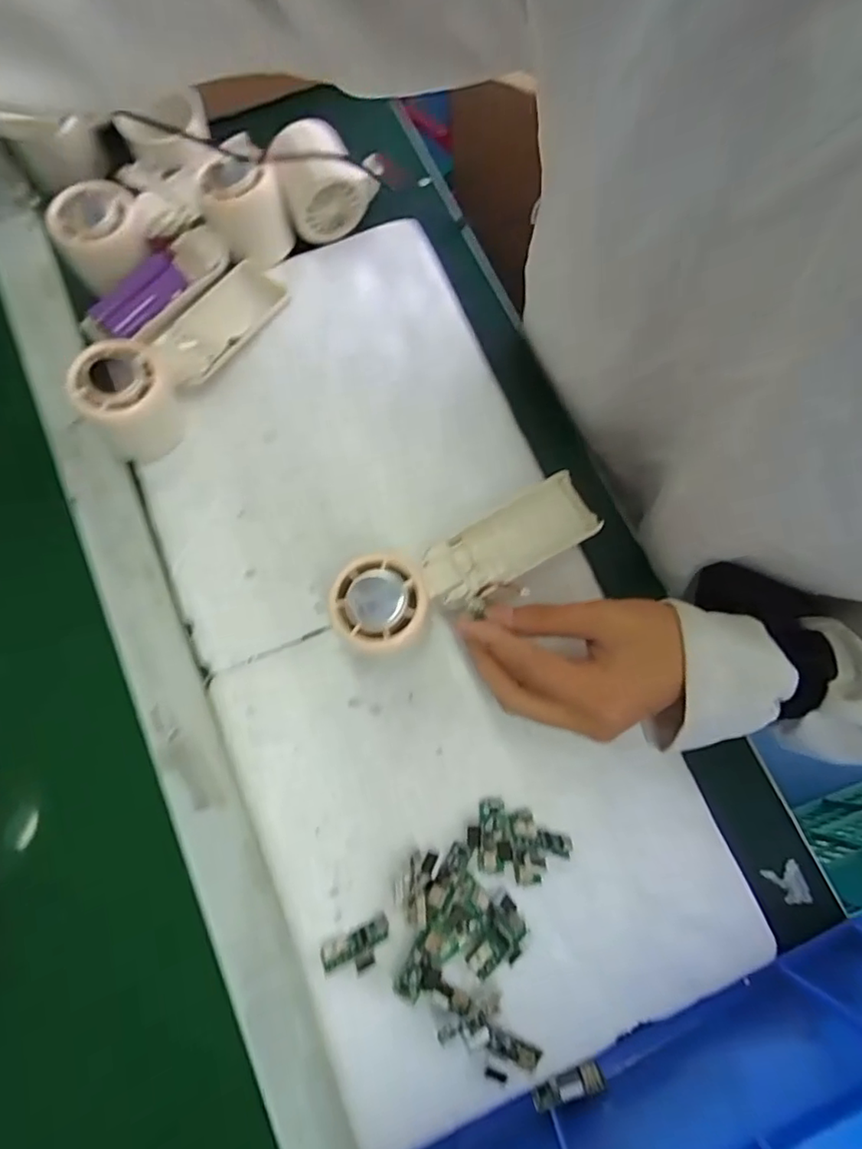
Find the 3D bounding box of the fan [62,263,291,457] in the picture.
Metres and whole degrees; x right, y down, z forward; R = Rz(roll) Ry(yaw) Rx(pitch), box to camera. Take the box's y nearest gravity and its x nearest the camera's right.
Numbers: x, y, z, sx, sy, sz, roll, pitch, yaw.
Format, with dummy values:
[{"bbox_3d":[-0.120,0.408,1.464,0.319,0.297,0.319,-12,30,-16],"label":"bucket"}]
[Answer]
[{"bbox_3d":[-0.165,-0.155,0.391,0.056,0.052,0.160,29,78,6],"label":"fan"}]

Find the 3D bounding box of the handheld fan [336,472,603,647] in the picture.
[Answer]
[{"bbox_3d":[0.020,-0.005,0.344,0.160,0.030,0.053,-26,78,-18],"label":"handheld fan"}]

